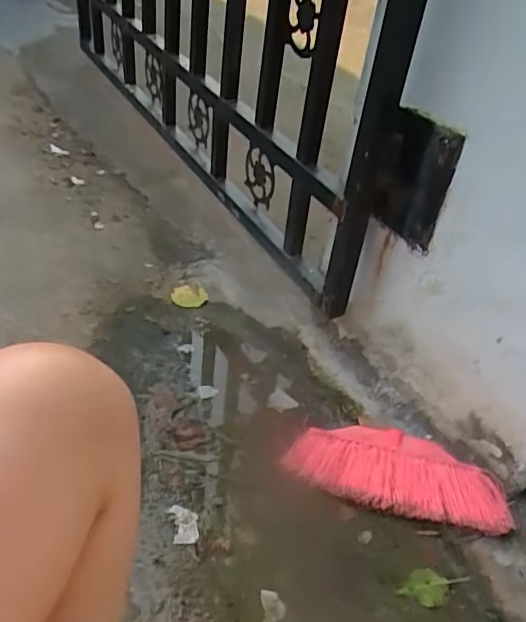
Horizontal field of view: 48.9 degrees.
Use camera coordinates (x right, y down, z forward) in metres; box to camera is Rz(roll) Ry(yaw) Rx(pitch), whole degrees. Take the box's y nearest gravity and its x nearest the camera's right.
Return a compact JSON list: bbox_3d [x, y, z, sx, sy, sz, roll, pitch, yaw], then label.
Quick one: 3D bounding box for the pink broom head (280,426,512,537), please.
[{"bbox_3d":[0.208,0.255,0.911,0.333,0.050,0.117,15,40,9],"label":"pink broom head"}]

